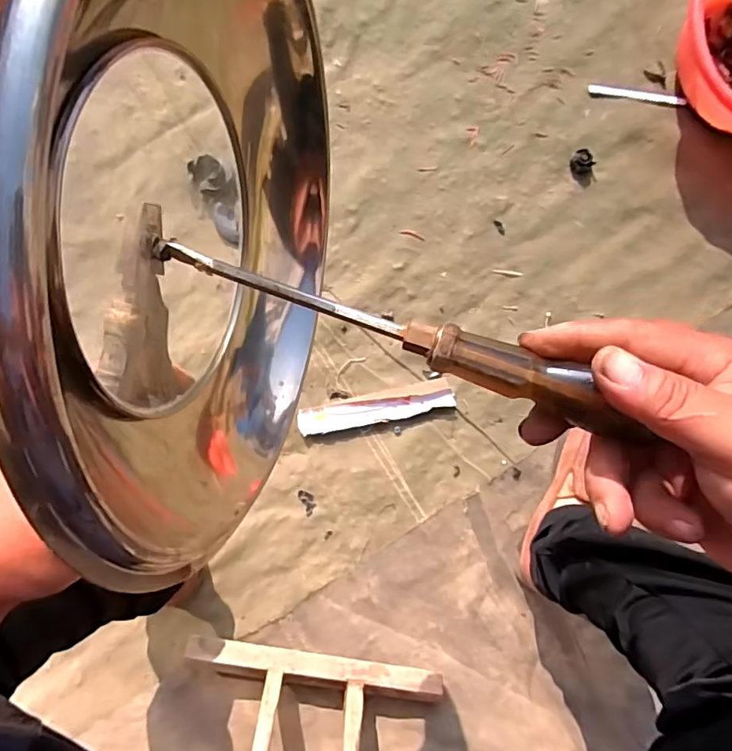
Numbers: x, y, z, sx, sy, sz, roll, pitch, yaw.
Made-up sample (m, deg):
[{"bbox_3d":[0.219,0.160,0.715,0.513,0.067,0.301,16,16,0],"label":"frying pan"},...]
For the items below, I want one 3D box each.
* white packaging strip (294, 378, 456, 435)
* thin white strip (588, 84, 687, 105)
[{"bbox_3d":[0.014,0.043,0.689,0.202,0.009,0.039,-12,88,-1],"label":"white packaging strip"},{"bbox_3d":[0.365,-0.377,0.712,0.128,0.009,0.013,10,88,0],"label":"thin white strip"}]

